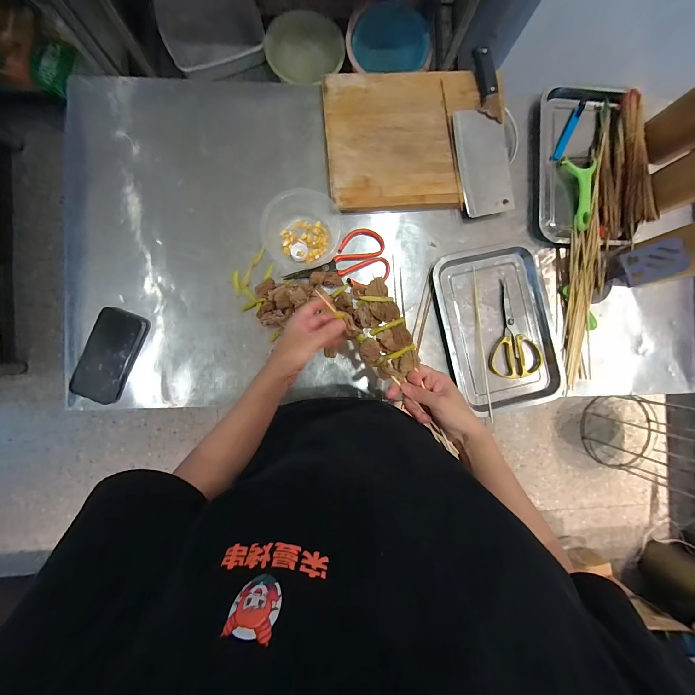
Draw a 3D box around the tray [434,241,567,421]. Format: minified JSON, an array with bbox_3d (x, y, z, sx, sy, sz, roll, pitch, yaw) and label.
[{"bbox_3d":[0.286,-0.035,0.565,0.207,0.023,0.300,-13,90,-4],"label":"tray"}]

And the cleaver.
[{"bbox_3d":[0.246,-0.390,0.557,0.101,0.033,0.282,-11,90,-4],"label":"cleaver"}]

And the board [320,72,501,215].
[{"bbox_3d":[0.122,-0.379,0.549,0.315,0.029,0.241,-5,89,-4],"label":"board"}]

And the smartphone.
[{"bbox_3d":[-0.409,0.013,0.513,0.086,0.016,0.163,25,87,-3],"label":"smartphone"}]

